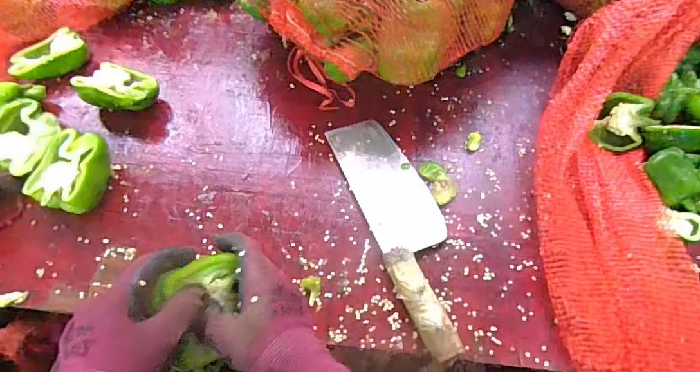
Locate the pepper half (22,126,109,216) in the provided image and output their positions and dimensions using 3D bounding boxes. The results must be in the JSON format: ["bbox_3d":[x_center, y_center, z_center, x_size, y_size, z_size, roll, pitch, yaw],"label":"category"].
[{"bbox_3d":[-0.350,-0.015,0.535,0.089,0.051,0.101,15,62,10],"label":"pepper half"}]

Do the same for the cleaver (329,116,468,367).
[{"bbox_3d":[0.066,0.036,0.512,0.093,0.030,0.326,-19,62,-9],"label":"cleaver"}]

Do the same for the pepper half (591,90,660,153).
[{"bbox_3d":[0.356,-0.078,0.556,0.060,0.084,0.038,38,27,26],"label":"pepper half"}]

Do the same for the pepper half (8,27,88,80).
[{"bbox_3d":[-0.470,-0.203,0.665,0.105,0.029,0.060,-33,65,-16],"label":"pepper half"}]

